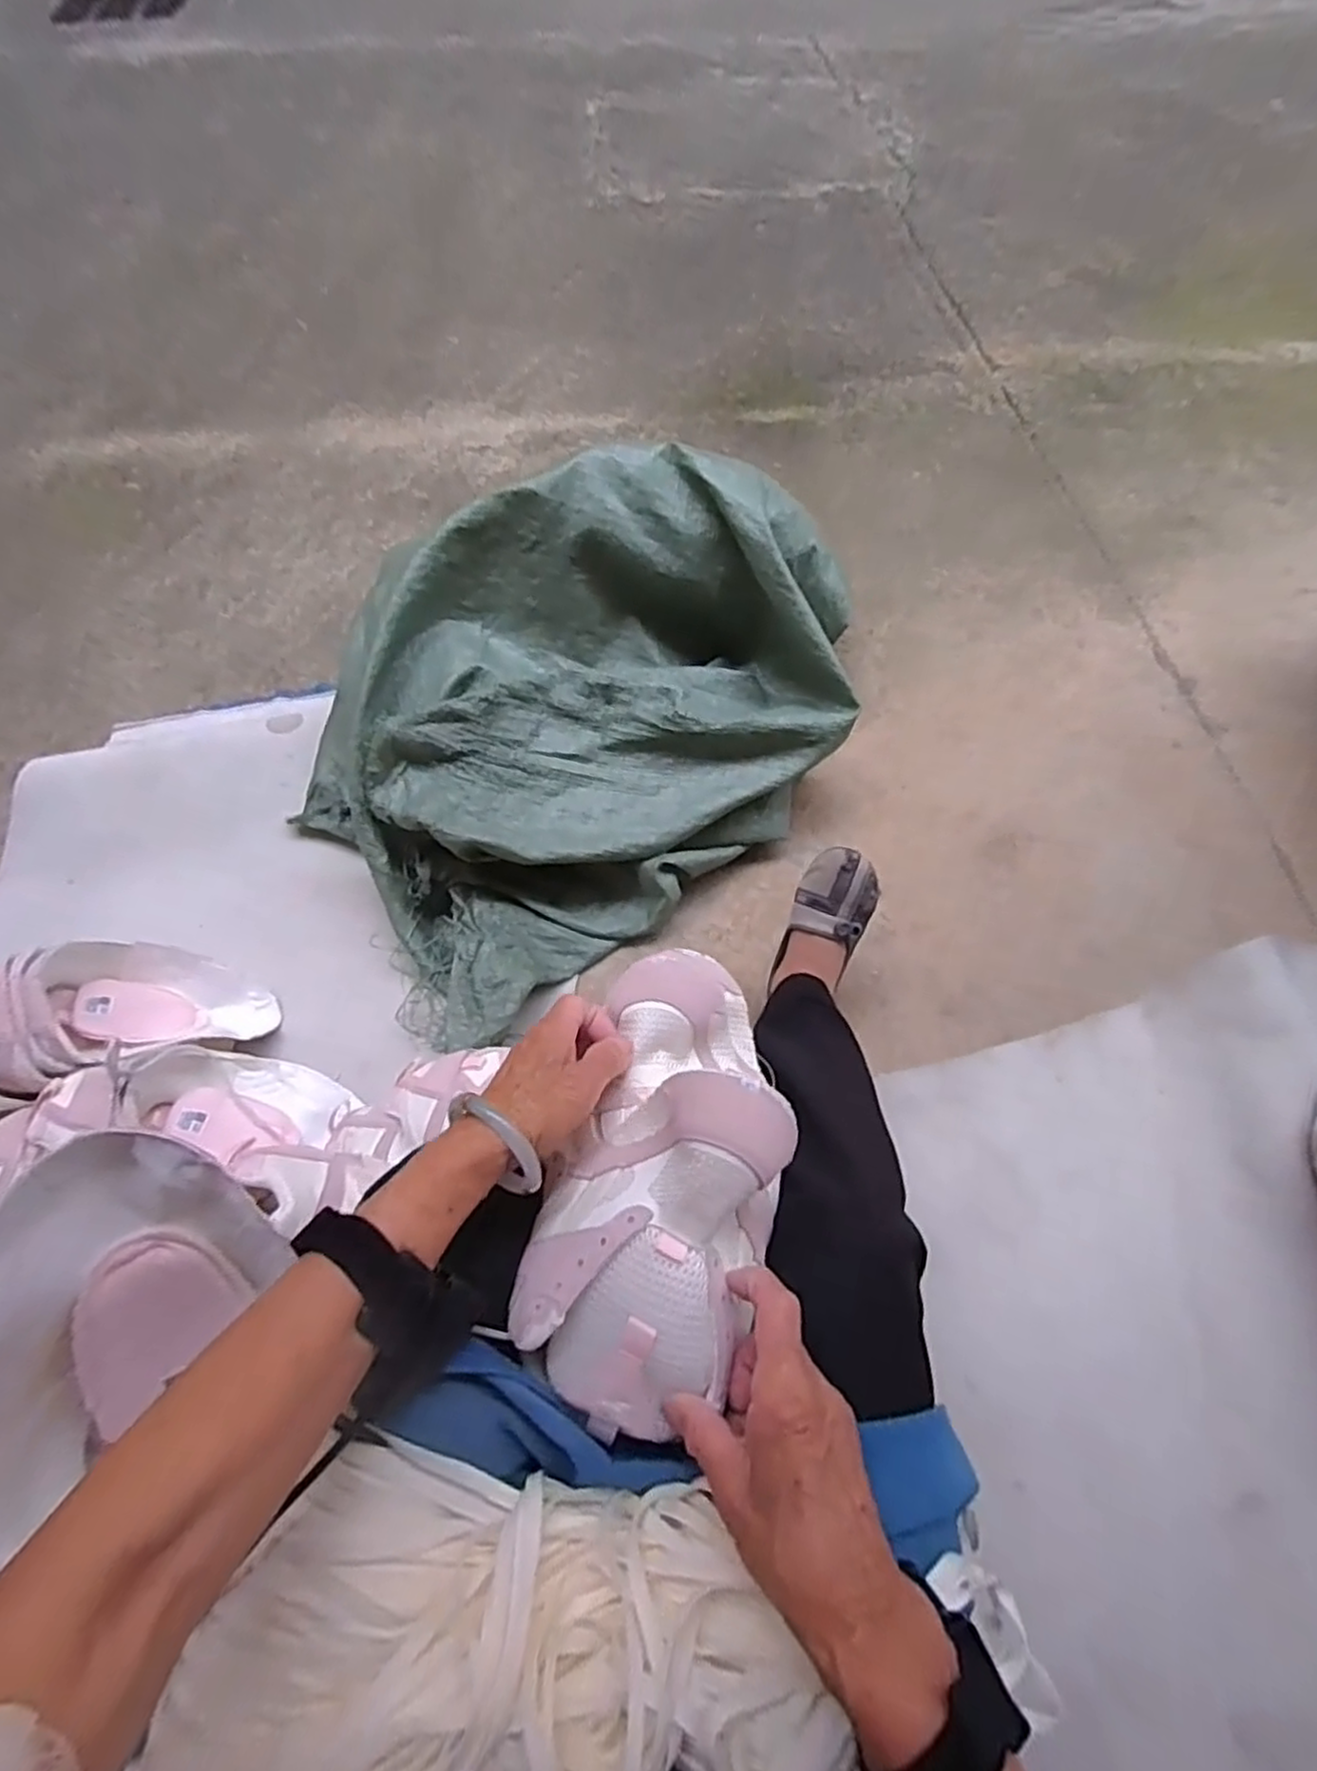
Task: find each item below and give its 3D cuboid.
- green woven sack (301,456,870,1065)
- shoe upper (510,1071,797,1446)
[{"bbox_3d":[-0.080,-0.215,0.883,0.695,0.310,0.501,-29,64,-16],"label":"green woven sack"},{"bbox_3d":[-0.011,0.190,0.394,0.132,0.119,0.165,21,62,12],"label":"shoe upper"}]

